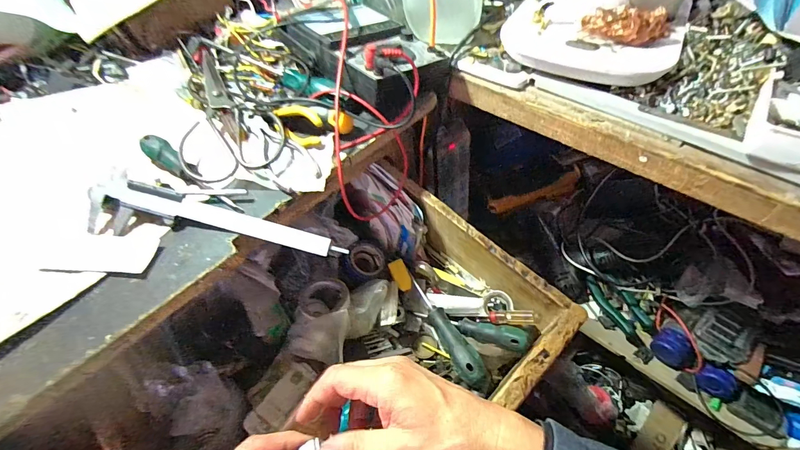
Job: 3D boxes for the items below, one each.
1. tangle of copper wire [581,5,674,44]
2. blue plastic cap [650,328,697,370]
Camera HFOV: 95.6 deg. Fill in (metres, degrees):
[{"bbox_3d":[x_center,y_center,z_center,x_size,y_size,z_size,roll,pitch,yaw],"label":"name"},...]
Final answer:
[{"bbox_3d":[0.218,-0.197,0.350,0.076,0.027,0.033,29,61,24],"label":"tangle of copper wire"},{"bbox_3d":[0.419,0.189,0.554,0.036,0.048,0.059,-23,54,-11],"label":"blue plastic cap"}]

